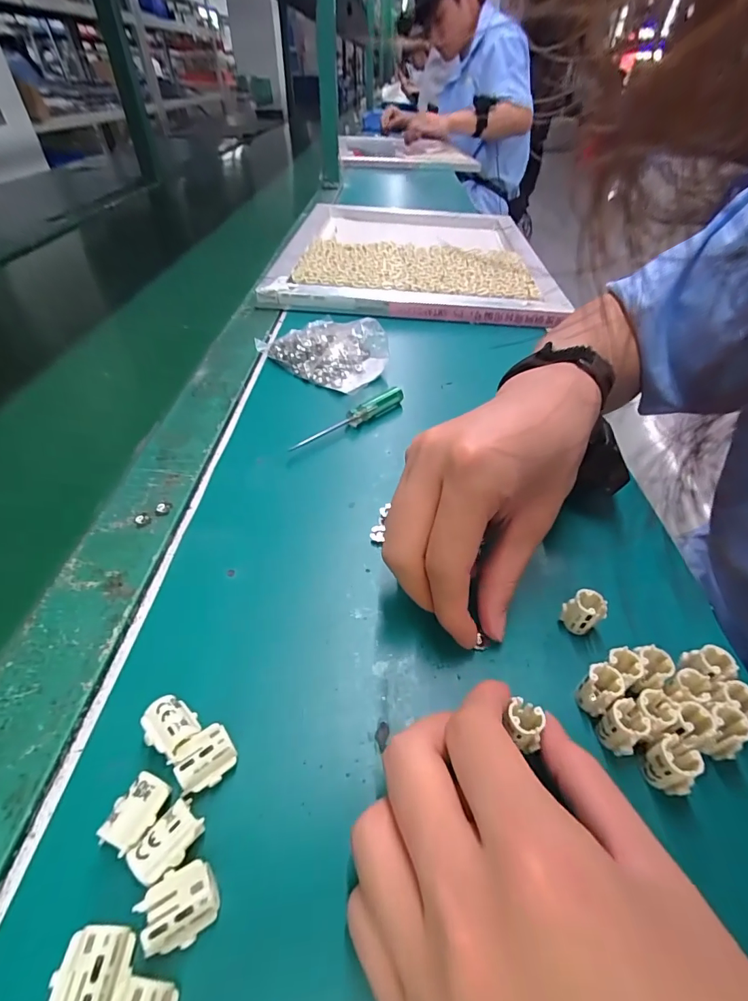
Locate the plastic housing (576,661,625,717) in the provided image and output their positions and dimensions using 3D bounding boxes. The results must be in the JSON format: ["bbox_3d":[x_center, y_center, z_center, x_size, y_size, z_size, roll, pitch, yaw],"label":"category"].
[{"bbox_3d":[0.101,0.085,0.195,0.016,0.020,0.014,-26,51,-25],"label":"plastic housing"}]

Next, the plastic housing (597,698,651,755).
[{"bbox_3d":[0.105,0.096,0.183,0.016,0.020,0.014,-30,52,-28],"label":"plastic housing"}]

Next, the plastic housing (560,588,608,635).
[{"bbox_3d":[0.108,0.057,0.222,0.017,0.020,0.014,35,53,29],"label":"plastic housing"}]

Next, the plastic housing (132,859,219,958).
[{"bbox_3d":[-0.063,0.131,0.140,0.022,0.009,0.019,-20,48,-21],"label":"plastic housing"}]

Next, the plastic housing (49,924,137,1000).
[{"bbox_3d":[-0.084,0.141,0.128,0.018,0.010,0.021,1,44,-1],"label":"plastic housing"}]

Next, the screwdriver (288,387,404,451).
[{"bbox_3d":[-0.018,-0.065,0.343,0.110,0.013,0.013,-31,53,-28],"label":"screwdriver"}]

